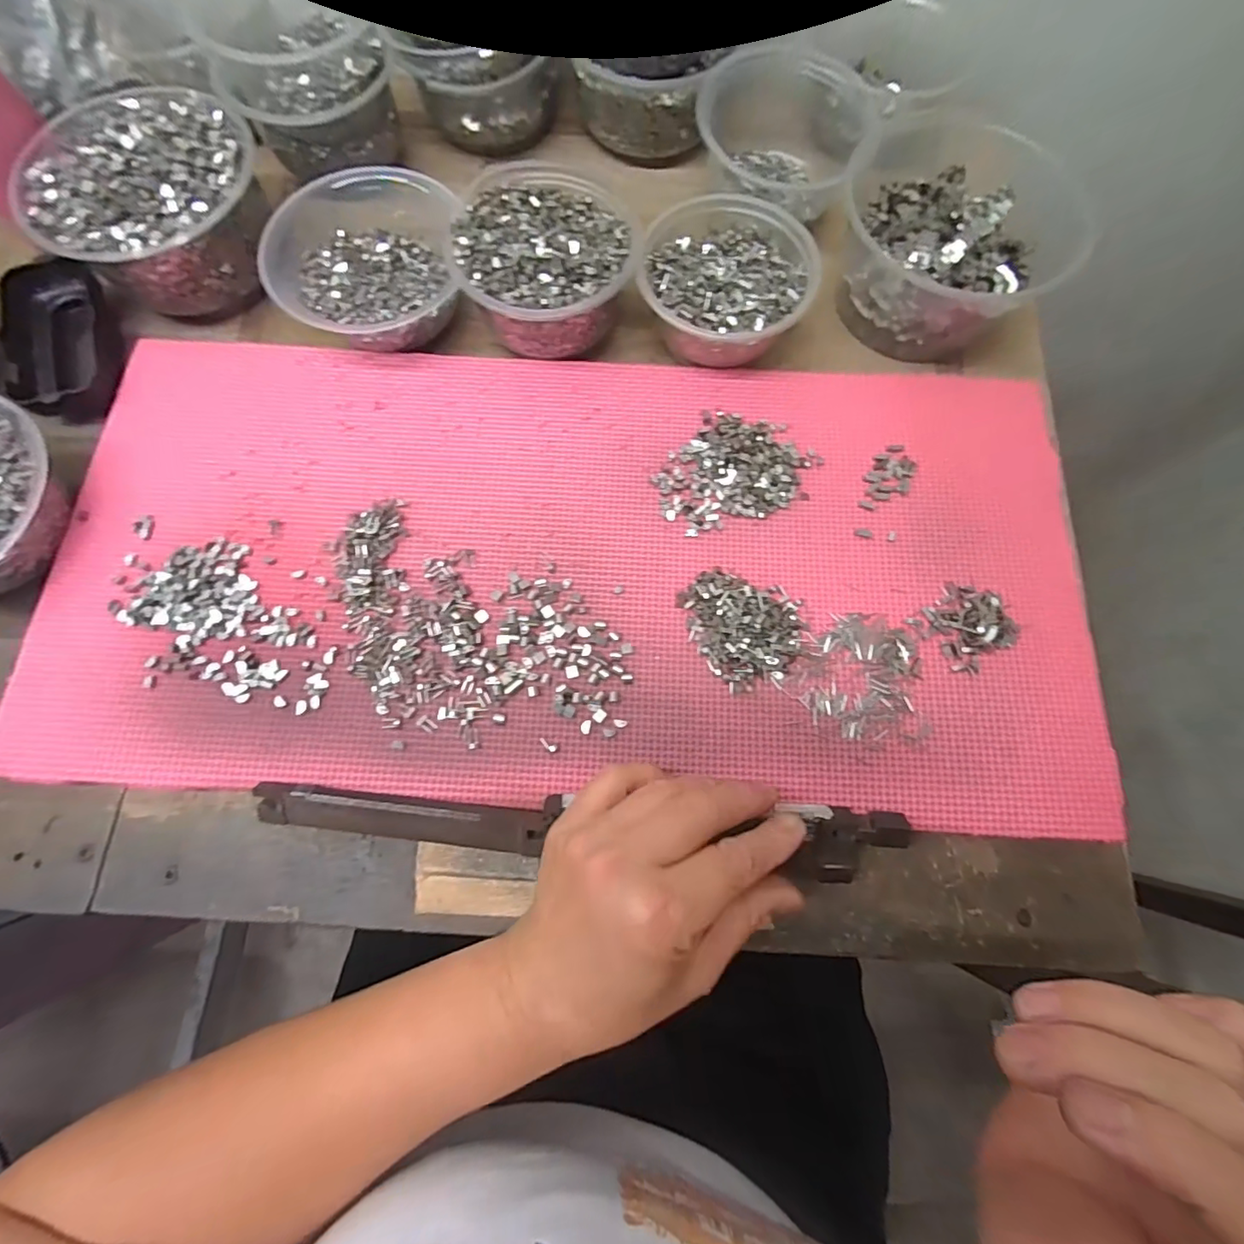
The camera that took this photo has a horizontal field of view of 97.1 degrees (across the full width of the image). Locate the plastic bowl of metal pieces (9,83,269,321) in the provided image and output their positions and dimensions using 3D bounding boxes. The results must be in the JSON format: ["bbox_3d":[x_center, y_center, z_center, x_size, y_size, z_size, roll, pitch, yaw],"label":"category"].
[{"bbox_3d":[-0.287,-0.261,0.339,0.134,0.055,0.128,-3,76,-2],"label":"plastic bowl of metal pieces"}]

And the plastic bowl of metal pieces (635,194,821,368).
[{"bbox_3d":[0.065,-0.213,0.351,0.105,0.048,0.115,0,76,-1],"label":"plastic bowl of metal pieces"}]

